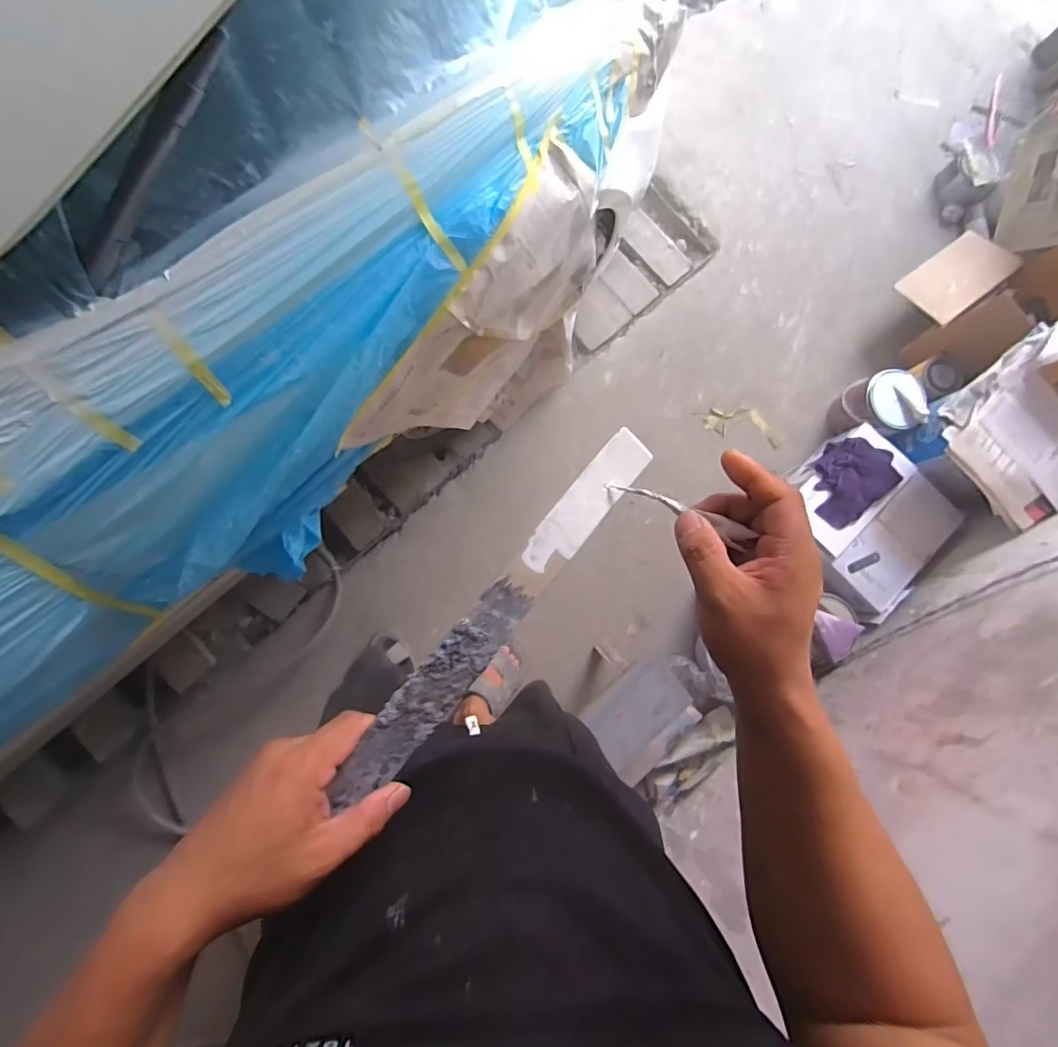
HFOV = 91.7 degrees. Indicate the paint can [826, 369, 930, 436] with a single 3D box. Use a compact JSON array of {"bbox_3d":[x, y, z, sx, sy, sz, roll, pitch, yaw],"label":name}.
[{"bbox_3d":[0.925,-0.310,1.374,0.182,0.159,0.164,-19,85,-6],"label":"paint can"}]

